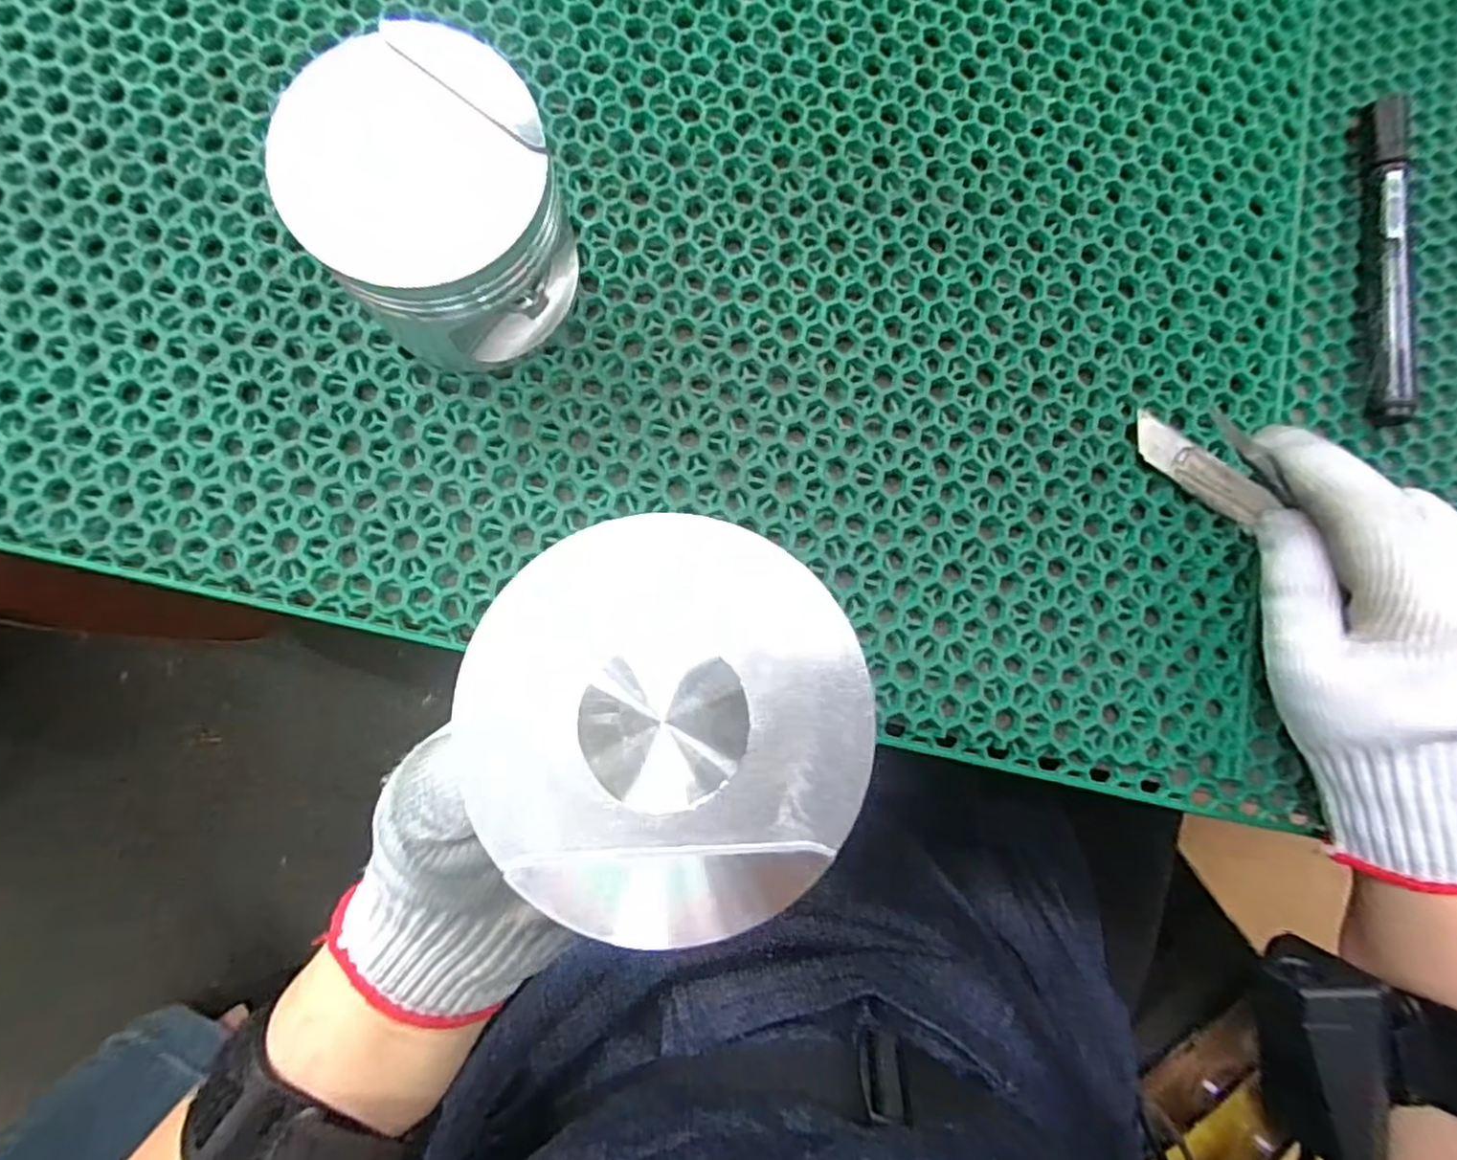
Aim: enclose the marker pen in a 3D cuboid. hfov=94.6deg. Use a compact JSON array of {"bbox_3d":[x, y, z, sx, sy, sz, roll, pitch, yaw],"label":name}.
[{"bbox_3d":[0.281,-0.139,0.287,0.016,0.019,0.149,6,83,-3],"label":"marker pen"}]

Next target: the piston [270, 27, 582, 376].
[{"bbox_3d":[-0.097,-0.122,0.231,0.076,0.069,0.077,0,84,-4],"label":"piston"}]

